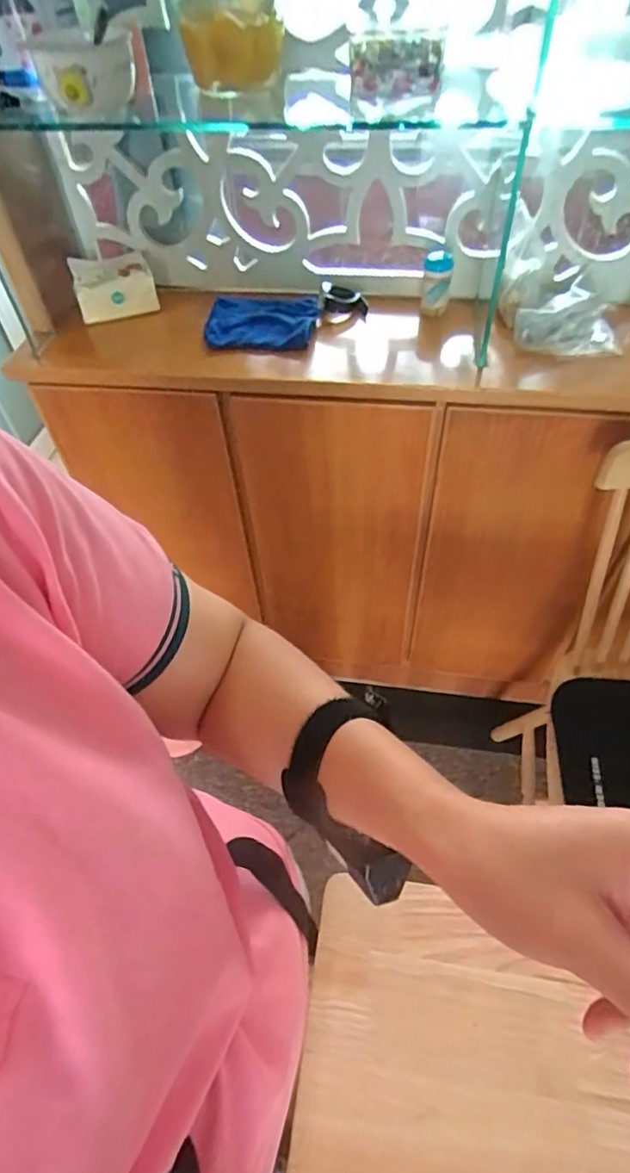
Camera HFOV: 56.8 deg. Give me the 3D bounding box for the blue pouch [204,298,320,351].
[{"bbox_3d":[-0.081,-0.411,0.900,0.161,0.022,0.126,5,52,7],"label":"blue pouch"}]

